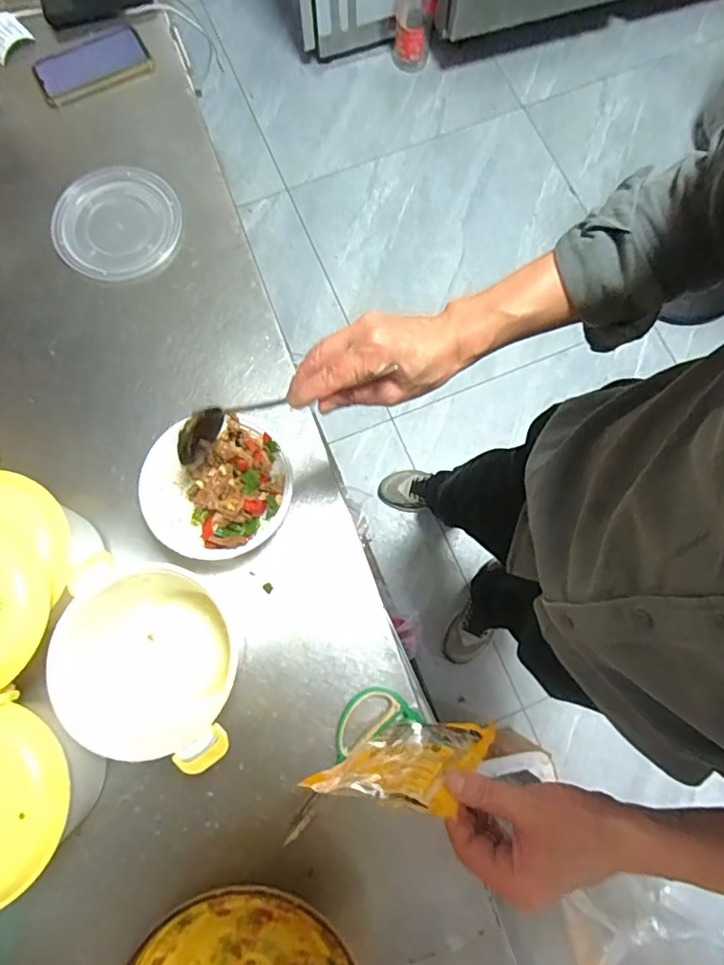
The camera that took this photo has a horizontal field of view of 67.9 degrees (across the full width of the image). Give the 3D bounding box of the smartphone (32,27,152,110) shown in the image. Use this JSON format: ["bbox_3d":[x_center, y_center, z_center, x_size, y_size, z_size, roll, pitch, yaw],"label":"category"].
[{"bbox_3d":[-0.396,-0.612,0.786,0.160,0.014,0.076,-28,78,-6],"label":"smartphone"}]

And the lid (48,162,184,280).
[{"bbox_3d":[-0.328,-0.355,0.732,0.152,0.019,0.166,1,80,-4],"label":"lid"}]

